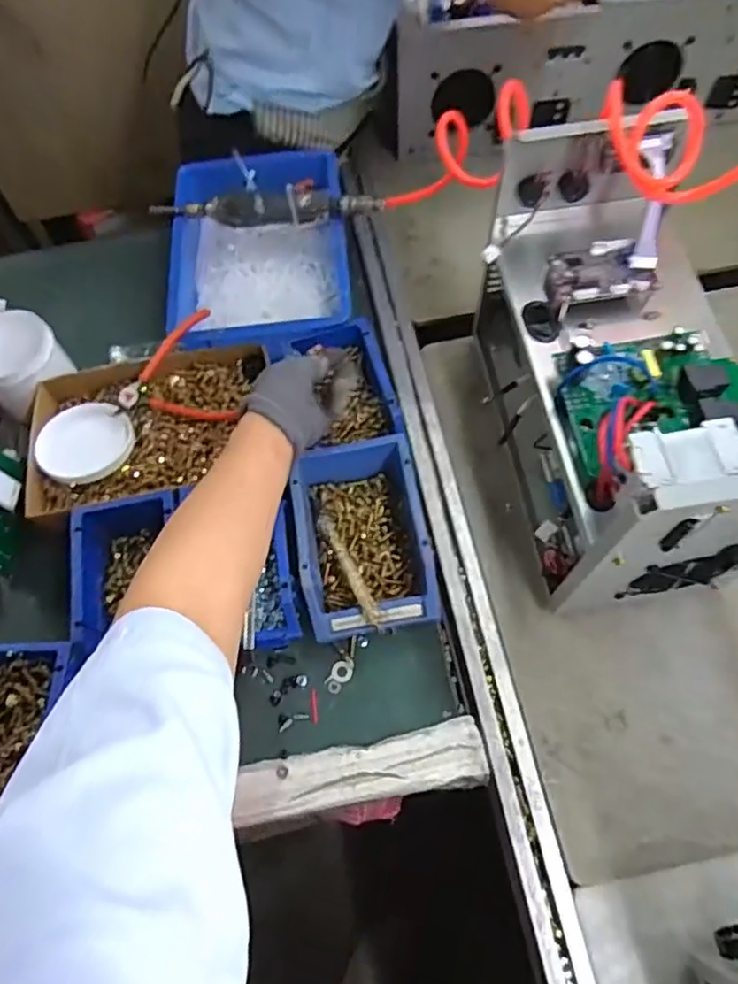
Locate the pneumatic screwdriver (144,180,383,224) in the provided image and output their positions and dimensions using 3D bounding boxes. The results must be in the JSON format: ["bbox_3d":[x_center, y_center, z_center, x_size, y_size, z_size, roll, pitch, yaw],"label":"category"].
[{"bbox_3d":[-0.128,-0.352,0.769,0.281,0.043,0.044,7,65,7],"label":"pneumatic screwdriver"}]

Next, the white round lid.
[{"bbox_3d":[-0.306,-0.058,0.677,0.095,0.015,0.087,-1,65,3],"label":"white round lid"}]

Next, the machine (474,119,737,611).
[{"bbox_3d":[0.236,-0.111,0.598,0.184,0.266,0.388,-7,64,0],"label":"machine"}]

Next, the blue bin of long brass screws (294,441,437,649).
[{"bbox_3d":[-0.007,0.047,0.632,0.123,0.083,0.186,-10,64,-1],"label":"blue bin of long brass screws"}]

